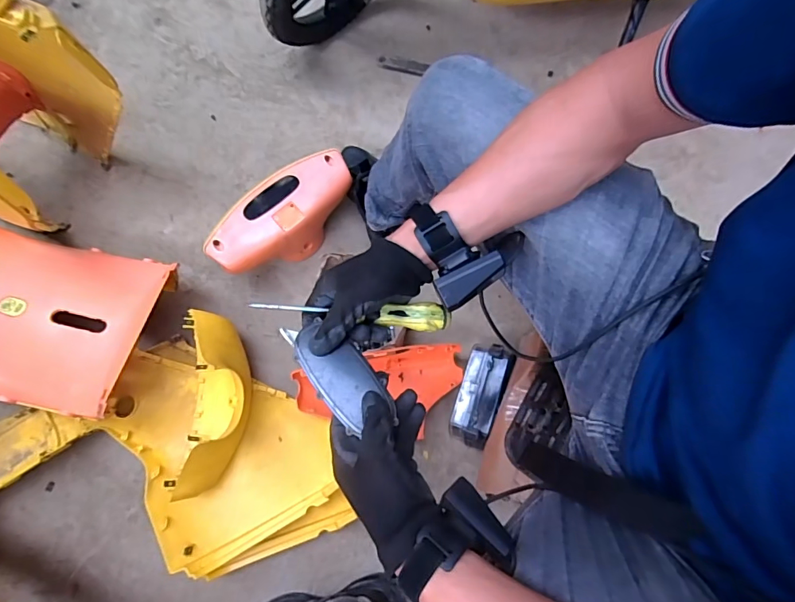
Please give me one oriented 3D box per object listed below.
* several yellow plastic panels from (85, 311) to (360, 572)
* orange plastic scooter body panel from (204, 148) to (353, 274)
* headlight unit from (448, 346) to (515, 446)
[{"bbox_3d":[-0.322,0.246,0.747,0.283,0.147,0.452,-39,75,-9],"label":"several yellow plastic panels"},{"bbox_3d":[-0.218,-0.154,0.864,0.121,0.161,0.303,42,80,12],"label":"orange plastic scooter body panel"},{"bbox_3d":[0.150,0.167,0.781,0.075,0.061,0.183,20,76,8],"label":"headlight unit"}]

